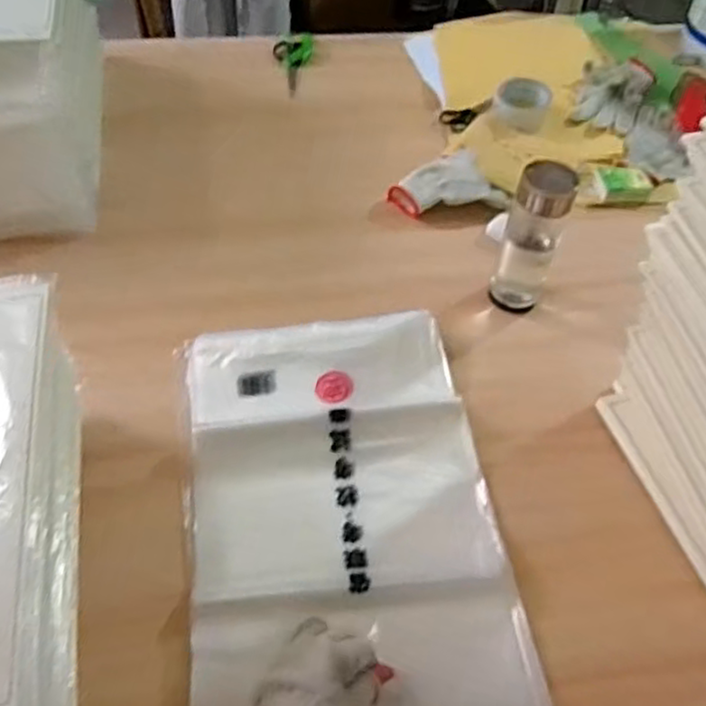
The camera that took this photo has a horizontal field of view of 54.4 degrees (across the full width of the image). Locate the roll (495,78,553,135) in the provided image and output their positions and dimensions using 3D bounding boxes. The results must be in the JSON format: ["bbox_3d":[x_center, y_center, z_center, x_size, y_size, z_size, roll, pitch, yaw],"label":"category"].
[{"bbox_3d":[0.266,-0.393,1.094,0.088,0.042,0.092,20,53,11],"label":"roll"}]

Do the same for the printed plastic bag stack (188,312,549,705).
[{"bbox_3d":[-0.009,0.154,0.672,0.291,0.031,0.481,-5,52,-6],"label":"printed plastic bag stack"}]

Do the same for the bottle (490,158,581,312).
[{"bbox_3d":[0.210,-0.133,0.811,0.066,0.178,0.052,20,53,11],"label":"bottle"}]

